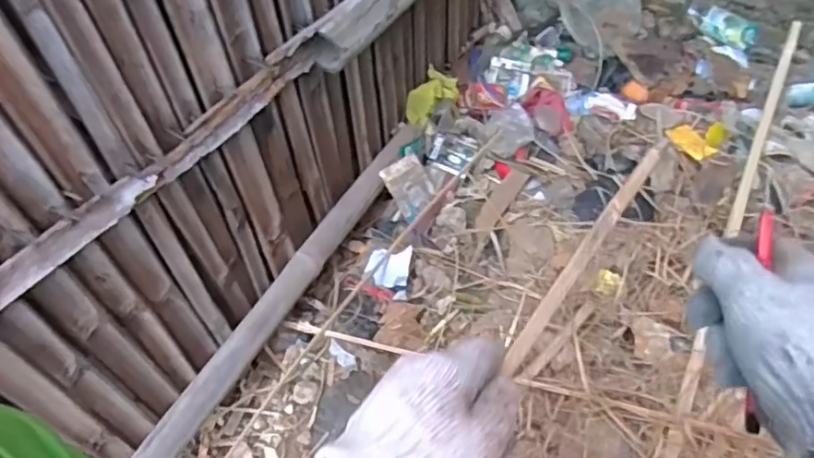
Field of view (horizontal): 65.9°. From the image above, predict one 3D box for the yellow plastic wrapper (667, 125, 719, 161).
[{"bbox_3d":[0.488,-0.151,1.090,0.055,0.013,0.078,-24,54,-18],"label":"yellow plastic wrapper"}]

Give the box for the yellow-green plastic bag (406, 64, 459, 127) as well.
[{"bbox_3d":[0.046,-0.227,1.092,0.095,0.074,0.052,-14,51,-11],"label":"yellow-green plastic bag"}]

